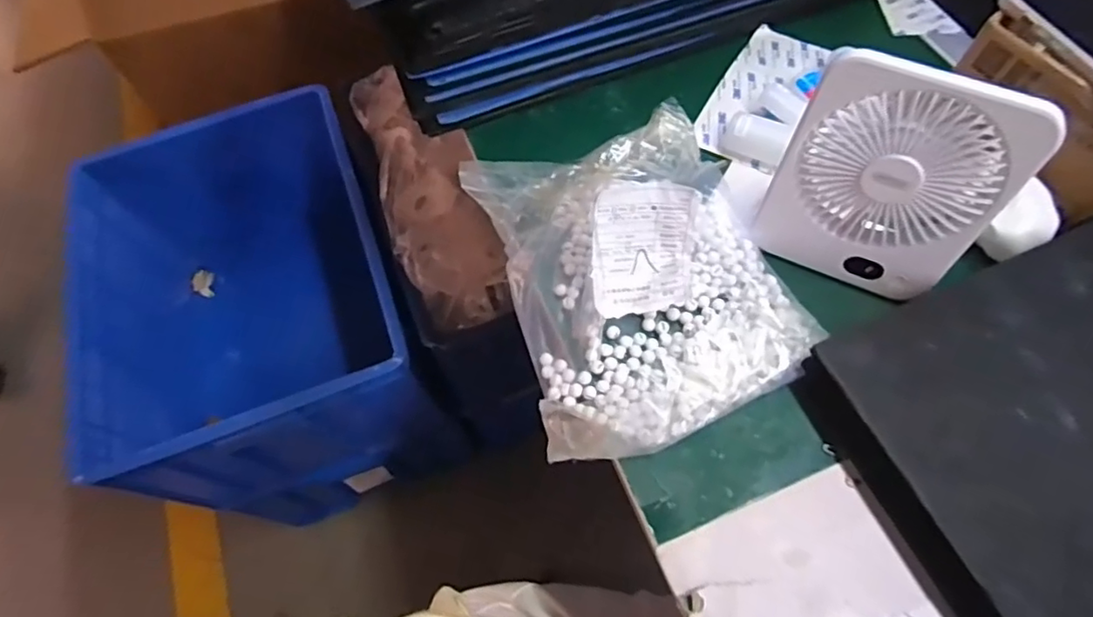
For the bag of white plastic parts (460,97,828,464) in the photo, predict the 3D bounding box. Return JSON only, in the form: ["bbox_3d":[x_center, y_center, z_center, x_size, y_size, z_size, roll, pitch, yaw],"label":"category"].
[{"bbox_3d":[0.065,-0.032,0.420,0.212,0.066,0.240,-15,63,-6],"label":"bag of white plastic parts"}]

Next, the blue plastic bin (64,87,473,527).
[{"bbox_3d":[-0.461,0.047,1.063,0.429,0.565,0.562,-22,64,-9],"label":"blue plastic bin"}]

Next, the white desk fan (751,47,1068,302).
[{"bbox_3d":[0.222,-0.079,0.387,0.130,0.151,0.042,23,65,13],"label":"white desk fan"}]

